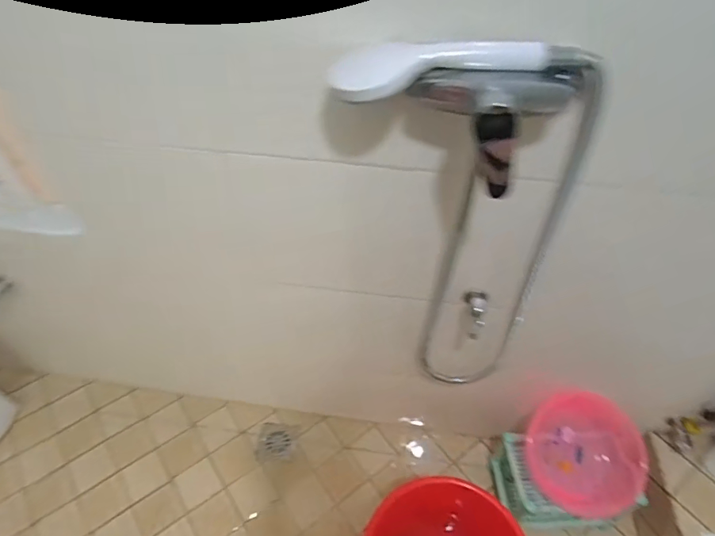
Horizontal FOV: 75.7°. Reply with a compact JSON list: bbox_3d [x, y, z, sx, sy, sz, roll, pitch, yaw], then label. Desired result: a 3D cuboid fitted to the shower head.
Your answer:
[{"bbox_3d":[0.084,-0.221,0.498,0.219,0.046,0.069,-6,50,-3],"label":"shower head"}]

